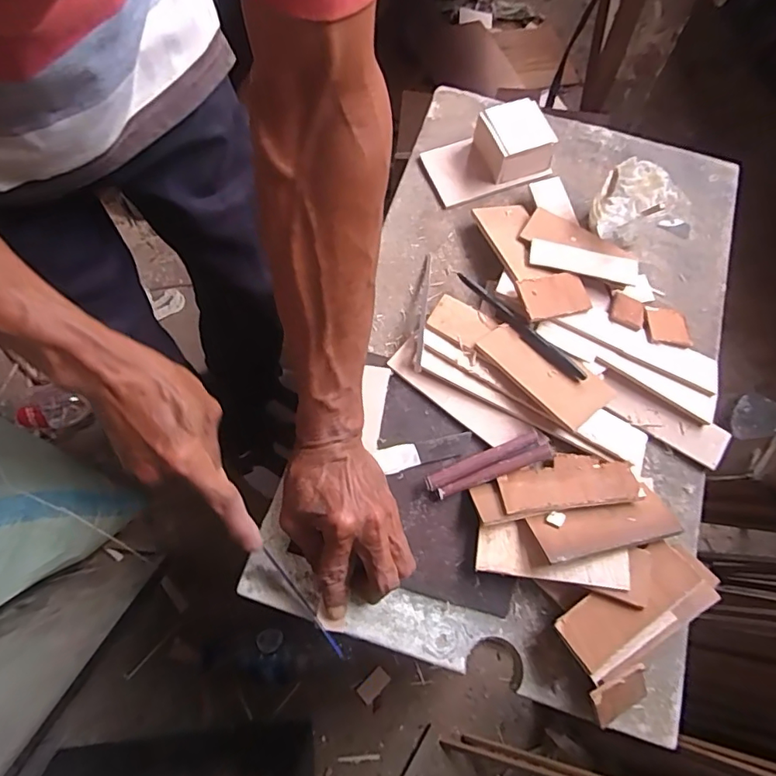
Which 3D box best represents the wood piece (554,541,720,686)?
[{"bbox_3d":[0.184,0.159,0.377,0.119,0.011,0.058,-30,76,-10],"label":"wood piece"}]

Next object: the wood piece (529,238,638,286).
[{"bbox_3d":[0.182,-0.118,0.482,0.099,0.007,0.030,12,78,1],"label":"wood piece"}]

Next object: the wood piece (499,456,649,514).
[{"bbox_3d":[0.145,0.076,0.419,0.110,0.005,0.051,-5,38,-1],"label":"wood piece"}]

